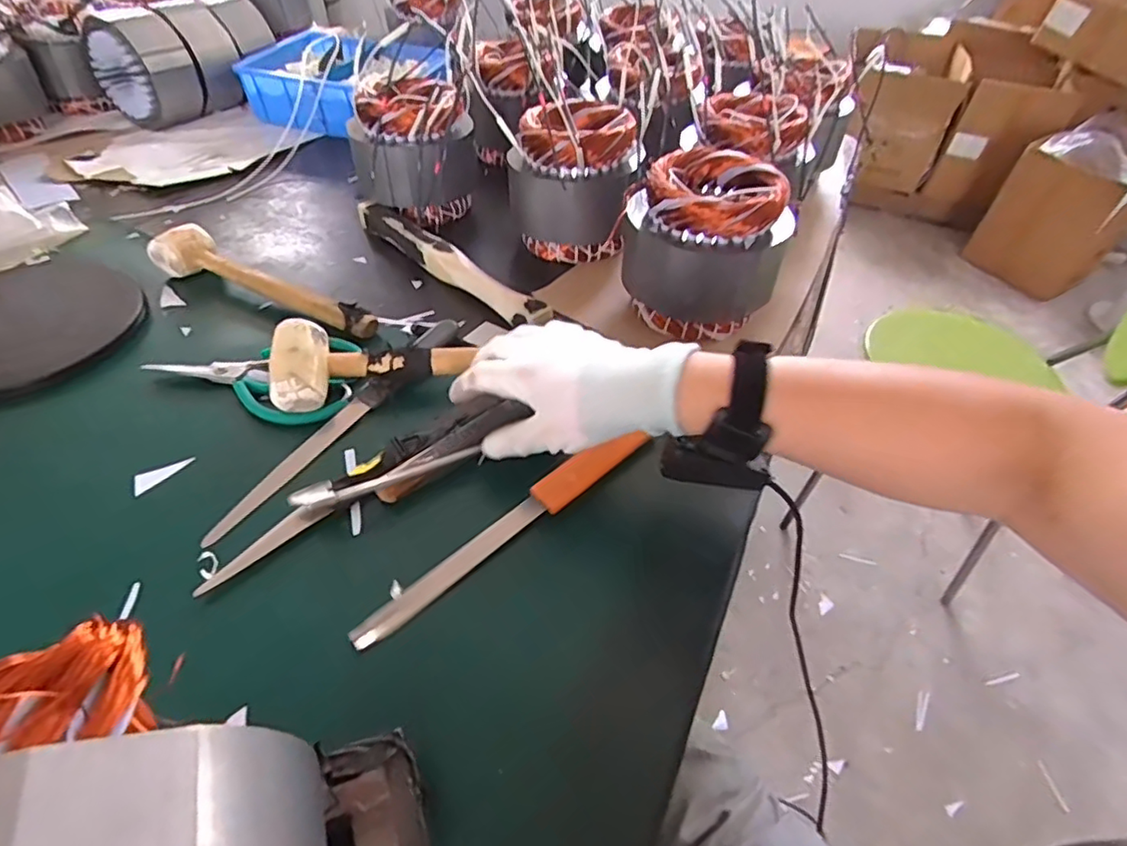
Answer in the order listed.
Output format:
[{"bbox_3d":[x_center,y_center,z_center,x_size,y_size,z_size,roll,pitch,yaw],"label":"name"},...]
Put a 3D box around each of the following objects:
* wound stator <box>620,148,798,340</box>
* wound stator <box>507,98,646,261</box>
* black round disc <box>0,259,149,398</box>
[{"bbox_3d":[0.145,-0.172,0.576,0.133,0.132,0.145,27,50,20],"label":"wound stator"},{"bbox_3d":[0.007,-0.283,0.678,0.134,0.142,0.124,-5,47,-9],"label":"wound stator"},{"bbox_3d":[-0.522,-0.096,0.567,0.194,0.009,0.191,2,46,-2],"label":"black round disc"}]

